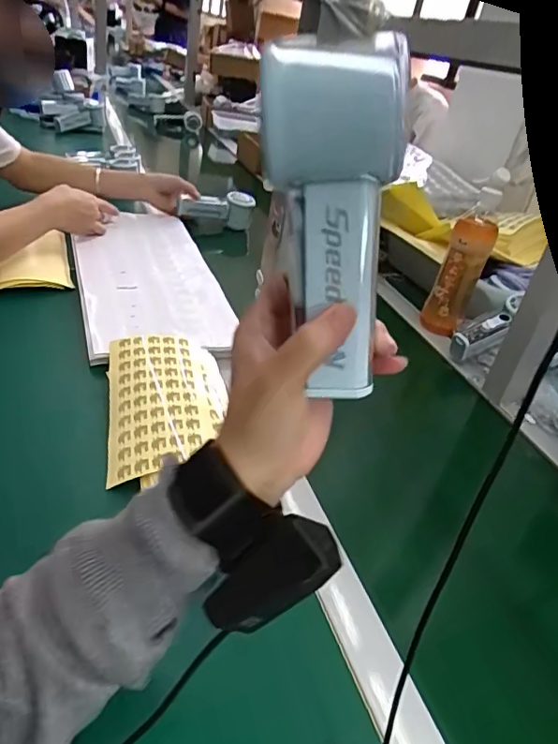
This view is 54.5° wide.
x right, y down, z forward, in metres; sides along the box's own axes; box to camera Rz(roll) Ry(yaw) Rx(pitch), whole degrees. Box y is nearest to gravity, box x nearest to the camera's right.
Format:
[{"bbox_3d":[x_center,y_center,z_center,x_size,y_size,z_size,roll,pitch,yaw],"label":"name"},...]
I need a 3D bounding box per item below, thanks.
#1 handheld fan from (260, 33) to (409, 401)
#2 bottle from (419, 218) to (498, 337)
[{"bbox_3d":[0.023,-0.061,0.241,0.057,0.152,0.048,-18,30,-28],"label":"handheld fan"},{"bbox_3d":[0.258,-0.134,0.797,0.060,0.173,0.060,28,38,24],"label":"bottle"}]

